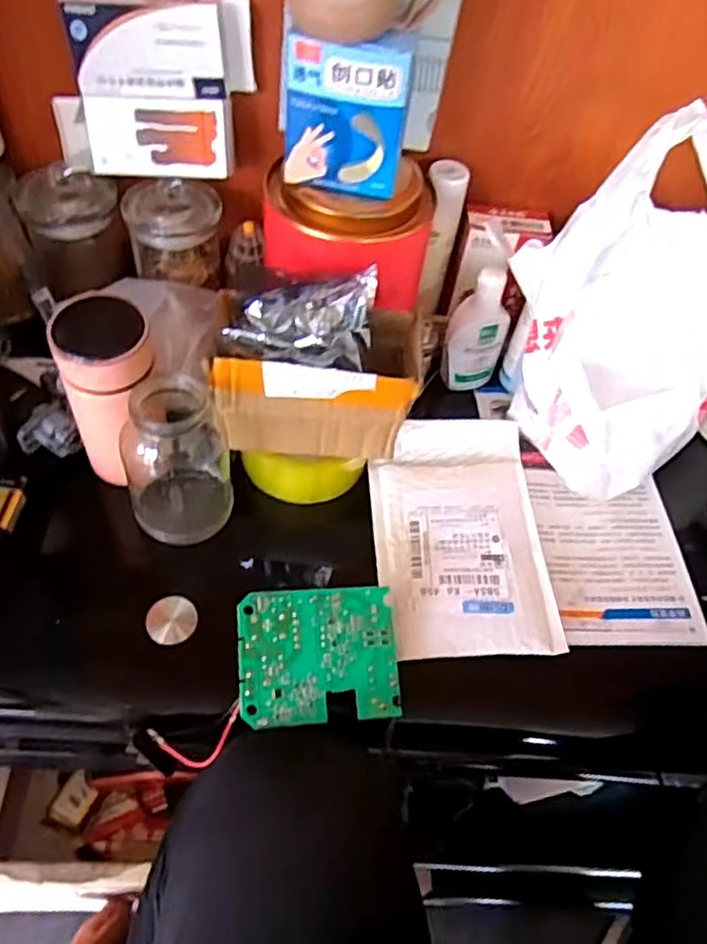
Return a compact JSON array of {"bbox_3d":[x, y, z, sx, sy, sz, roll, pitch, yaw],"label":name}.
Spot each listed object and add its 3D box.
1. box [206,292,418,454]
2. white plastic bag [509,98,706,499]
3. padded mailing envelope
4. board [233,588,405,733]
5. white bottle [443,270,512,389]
[{"bbox_3d":[-0.028,-0.066,0.505,0.145,0.084,0.081,2,53,-4],"label":"box"},{"bbox_3d":[0.203,-0.110,0.501,0.146,0.224,0.124,40,59,22],"label":"white plastic bag"},{"bbox_3d":[0.080,0.044,0.524,0.122,0.021,0.194,0,53,-6],"label":"padded mailing envelope"},{"bbox_3d":[-0.022,0.117,0.444,0.100,0.004,0.082,-1,71,-12],"label":"board"},{"bbox_3d":[0.108,-0.122,0.597,0.048,0.114,0.035,19,53,8],"label":"white bottle"}]

